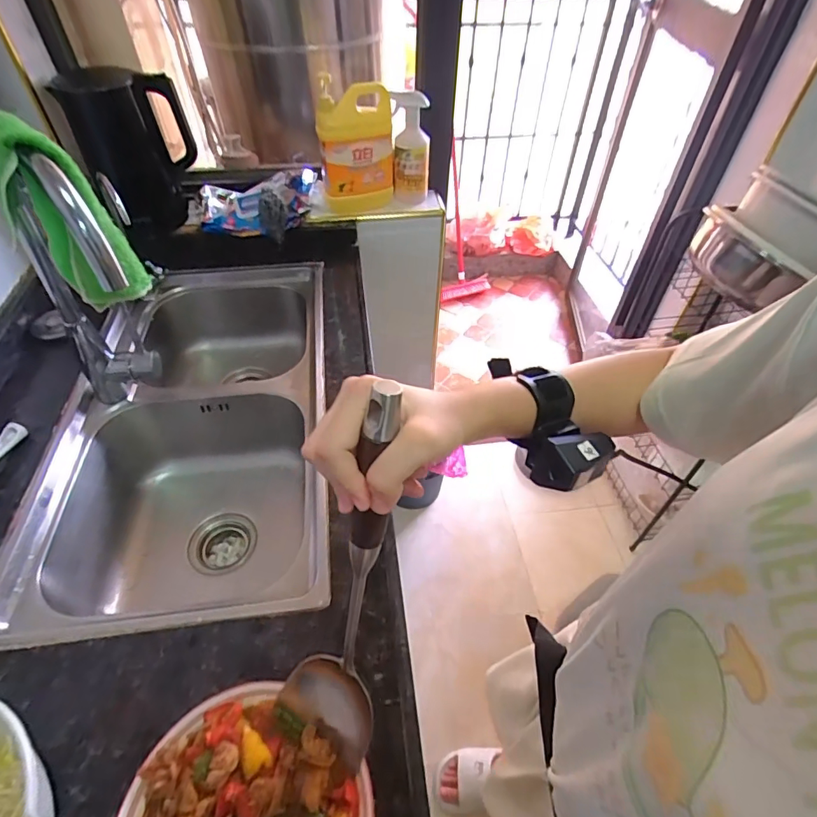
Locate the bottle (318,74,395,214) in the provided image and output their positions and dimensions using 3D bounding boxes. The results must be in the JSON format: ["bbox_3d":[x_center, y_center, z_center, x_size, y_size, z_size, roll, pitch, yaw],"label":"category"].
[{"bbox_3d":[-0.108,-0.547,0.999,0.153,0.241,0.090,-7,39,-9],"label":"bottle"}]

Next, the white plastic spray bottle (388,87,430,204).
[{"bbox_3d":[0.005,-0.555,1.032,0.083,0.204,0.103,0,49,-2],"label":"white plastic spray bottle"}]

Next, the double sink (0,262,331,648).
[{"bbox_3d":[-0.333,0.040,0.829,0.387,0.231,0.717,-5,50,-6],"label":"double sink"}]

